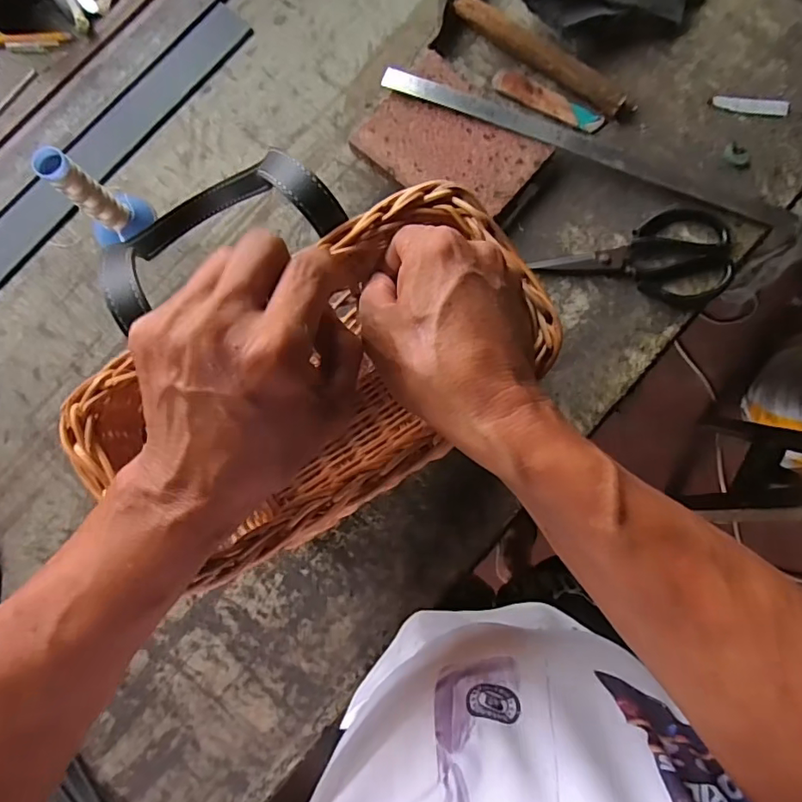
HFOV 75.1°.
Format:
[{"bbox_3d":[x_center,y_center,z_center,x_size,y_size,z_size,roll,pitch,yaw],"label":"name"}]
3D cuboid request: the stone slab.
[{"bbox_3d":[0.056,-0.277,0.574,0.182,0.026,0.138,41,86,7],"label":"stone slab"}]

